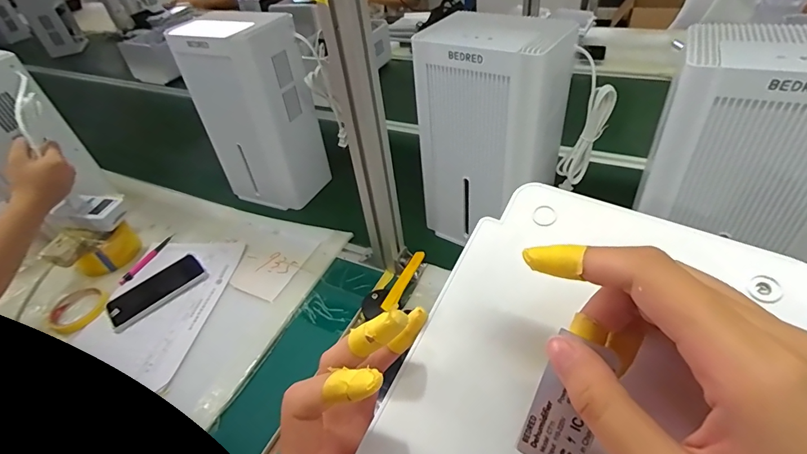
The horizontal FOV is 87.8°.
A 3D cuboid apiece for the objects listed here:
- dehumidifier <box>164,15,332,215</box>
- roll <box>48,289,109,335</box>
[{"bbox_3d":[-0.278,-0.216,0.832,0.200,0.351,0.114,9,44,16],"label":"dehumidifier"},{"bbox_3d":[-0.565,0.145,0.729,0.096,0.012,0.087,25,50,30],"label":"roll"}]

